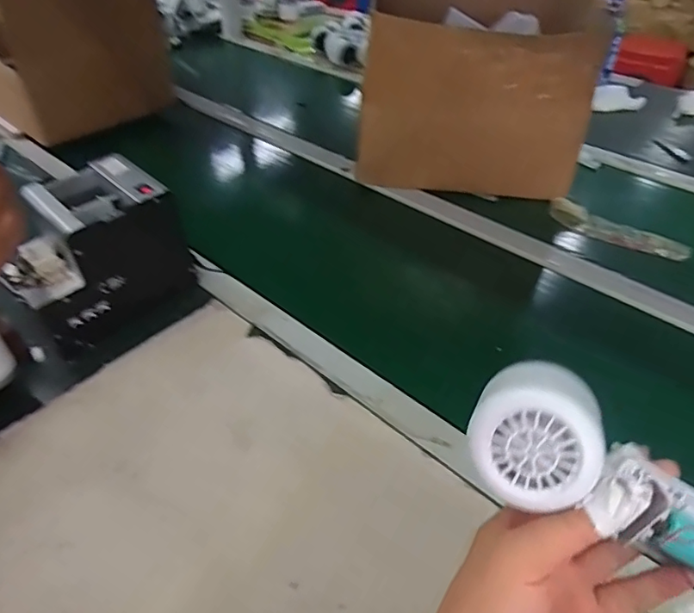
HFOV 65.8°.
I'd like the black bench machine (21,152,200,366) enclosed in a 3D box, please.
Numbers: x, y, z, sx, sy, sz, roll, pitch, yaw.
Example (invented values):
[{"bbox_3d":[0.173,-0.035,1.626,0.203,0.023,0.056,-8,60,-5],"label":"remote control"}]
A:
[{"bbox_3d":[-0.297,-0.063,0.631,0.128,0.147,0.175,31,50,30],"label":"black bench machine"}]

